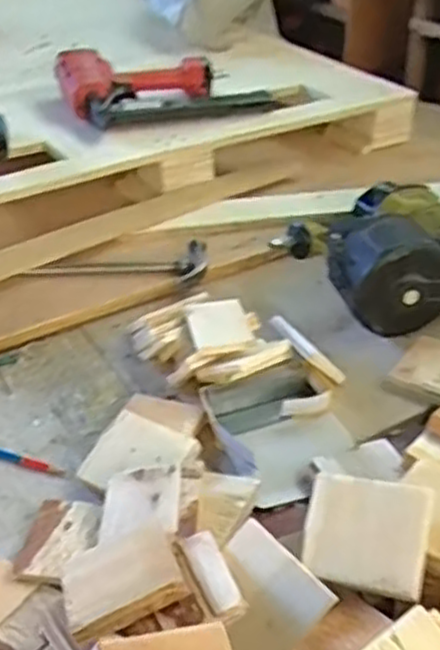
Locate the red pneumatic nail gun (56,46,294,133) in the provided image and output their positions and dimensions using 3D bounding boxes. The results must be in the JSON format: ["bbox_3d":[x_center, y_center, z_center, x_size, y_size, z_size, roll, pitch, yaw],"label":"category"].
[{"bbox_3d":[-0.085,-0.404,1.267,0.335,0.073,0.215,-9,37,-13],"label":"red pneumatic nail gun"}]

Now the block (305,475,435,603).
[{"bbox_3d":[0.112,0.160,0.588,0.094,0.016,0.081,5,64,24],"label":"block"}]

